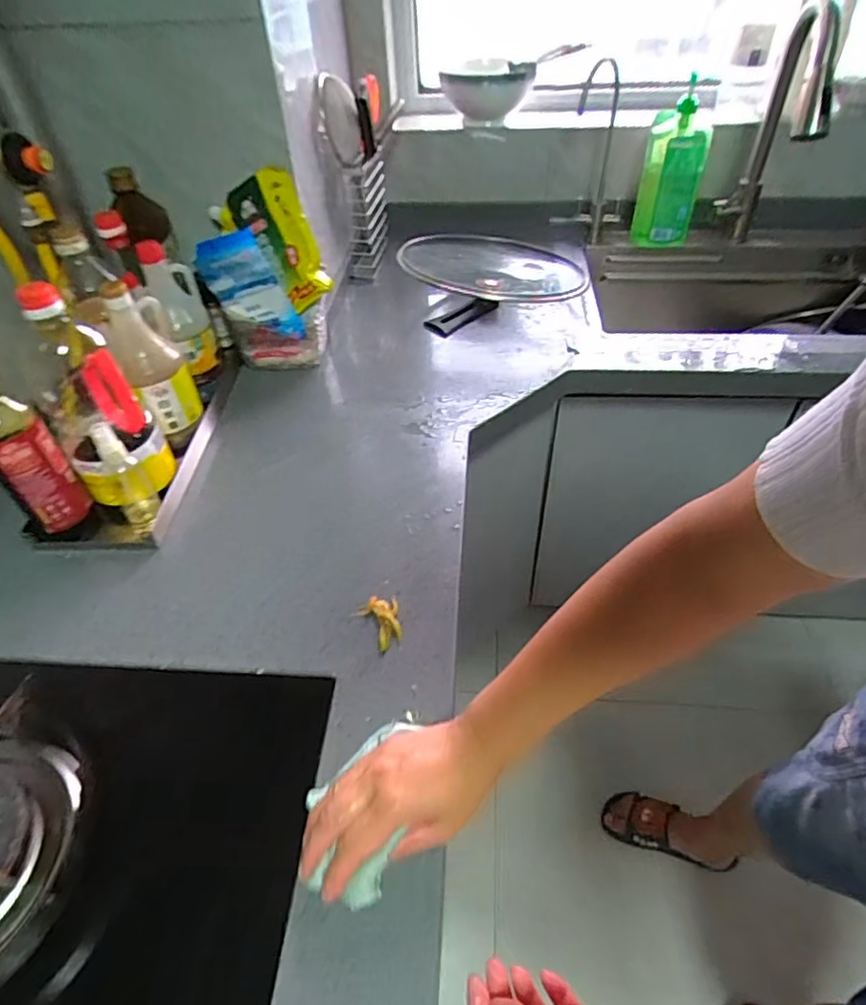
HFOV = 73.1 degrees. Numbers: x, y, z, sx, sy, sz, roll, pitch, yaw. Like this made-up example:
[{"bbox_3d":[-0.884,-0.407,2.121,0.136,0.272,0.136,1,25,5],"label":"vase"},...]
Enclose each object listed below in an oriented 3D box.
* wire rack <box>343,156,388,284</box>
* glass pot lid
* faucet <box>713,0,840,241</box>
[{"bbox_3d":[-0.125,-0.538,1.101,0.069,0.186,0.144,-1,45,3],"label":"wire rack"},{"bbox_3d":[0.106,-0.396,1.030,0.316,0.096,0.319,-2,45,2],"label":"glass pot lid"},{"bbox_3d":[0.586,-0.618,1.002,0.105,0.356,0.234,13,47,17],"label":"faucet"}]

